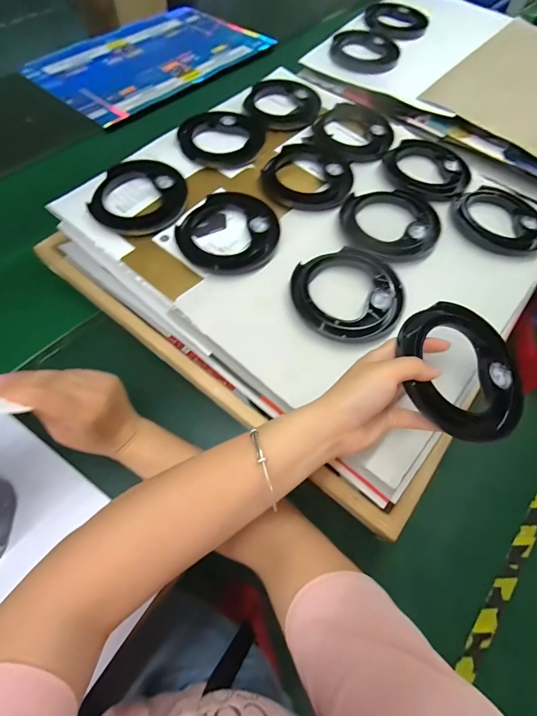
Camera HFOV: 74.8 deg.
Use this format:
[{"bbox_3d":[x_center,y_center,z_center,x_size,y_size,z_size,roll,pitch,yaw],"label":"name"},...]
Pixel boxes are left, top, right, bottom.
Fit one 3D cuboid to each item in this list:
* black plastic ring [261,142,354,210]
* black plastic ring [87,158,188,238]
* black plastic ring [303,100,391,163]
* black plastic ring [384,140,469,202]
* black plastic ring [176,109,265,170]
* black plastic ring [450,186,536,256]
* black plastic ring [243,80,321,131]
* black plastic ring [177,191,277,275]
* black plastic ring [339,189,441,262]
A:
[{"bbox_3d":[0.061,-0.271,0.517,0.125,0.014,0.140,18,63,8],"label":"black plastic ring"},{"bbox_3d":[-0.176,-0.223,0.484,0.128,0.011,0.127,0,71,0],"label":"black plastic ring"},{"bbox_3d":[0.138,-0.367,0.568,0.124,0.018,0.126,0,62,-1],"label":"black plastic ring"},{"bbox_3d":[0.239,-0.286,0.531,0.126,0.014,0.126,0,62,-1],"label":"black plastic ring"},{"bbox_3d":[-0.071,-0.346,0.549,0.126,0.024,0.124,12,62,5],"label":"black plastic ring"},{"bbox_3d":[0.323,-0.197,0.491,0.127,0.013,0.130,0,62,-1],"label":"black plastic ring"},{"bbox_3d":[0.025,-0.428,0.592,0.123,0.014,0.131,0,62,-1],"label":"black plastic ring"},{"bbox_3d":[-0.048,-0.165,0.461,0.127,0.018,0.123,0,62,-1],"label":"black plastic ring"},{"bbox_3d":[0.166,-0.182,0.472,0.131,0.011,0.131,0,62,-1],"label":"black plastic ring"}]

